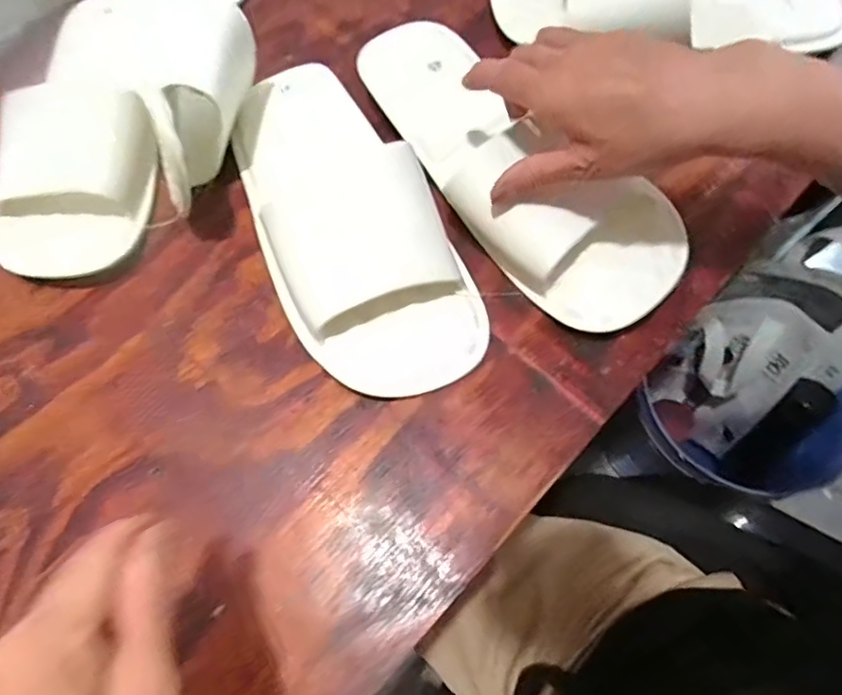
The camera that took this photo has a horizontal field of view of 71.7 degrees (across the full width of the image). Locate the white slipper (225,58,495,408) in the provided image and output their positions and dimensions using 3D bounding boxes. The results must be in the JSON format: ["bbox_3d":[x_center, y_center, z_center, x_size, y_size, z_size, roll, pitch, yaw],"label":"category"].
[{"bbox_3d":[-0.054,-0.090,0.377,0.108,0.054,0.256,-25,69,-8],"label":"white slipper"}]

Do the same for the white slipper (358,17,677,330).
[{"bbox_3d":[0.057,-0.128,0.386,0.102,0.042,0.265,-35,72,-12],"label":"white slipper"}]

